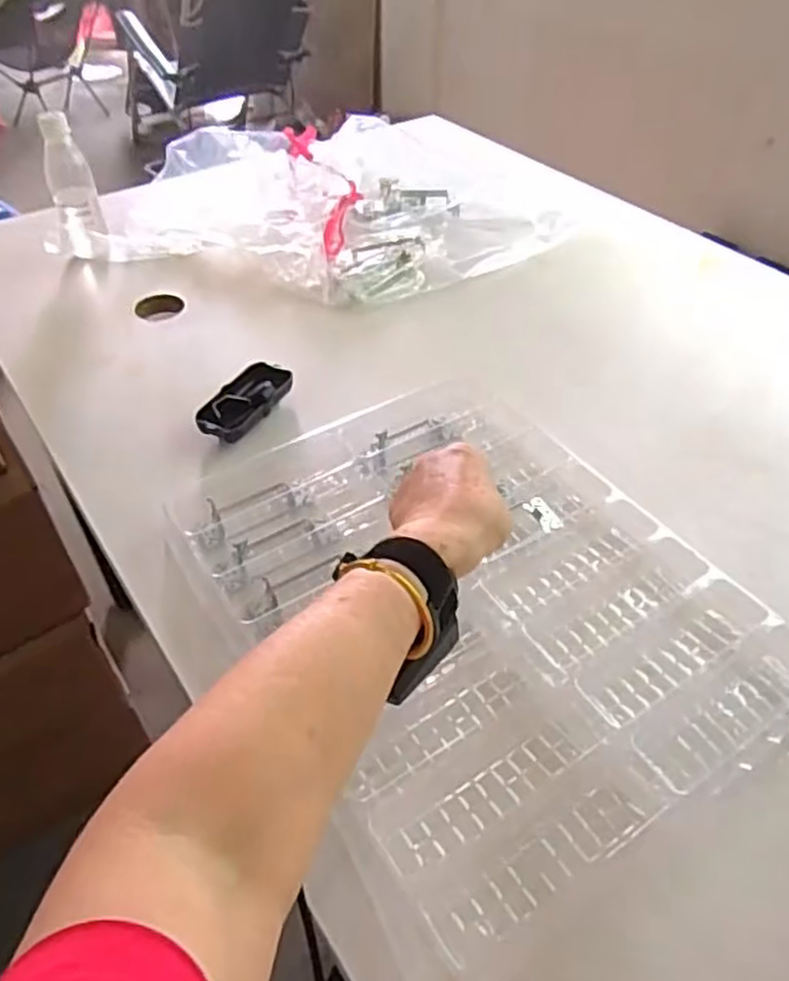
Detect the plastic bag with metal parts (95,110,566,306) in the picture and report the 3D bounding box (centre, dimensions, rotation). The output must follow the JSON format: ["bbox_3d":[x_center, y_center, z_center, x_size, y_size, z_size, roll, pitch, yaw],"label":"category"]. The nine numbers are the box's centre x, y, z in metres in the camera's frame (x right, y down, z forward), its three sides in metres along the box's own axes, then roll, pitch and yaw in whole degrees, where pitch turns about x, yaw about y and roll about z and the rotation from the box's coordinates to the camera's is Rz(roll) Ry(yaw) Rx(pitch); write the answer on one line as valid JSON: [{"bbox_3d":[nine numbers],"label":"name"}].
[{"bbox_3d":[-0.067,-0.399,0.996,0.570,0.089,0.410,16,47,15],"label":"plastic bag with metal parts"}]

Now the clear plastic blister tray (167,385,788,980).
[{"bbox_3d":[0.054,0.075,0.564,0.341,0.034,0.433,-26,52,-23],"label":"clear plastic blister tray"}]

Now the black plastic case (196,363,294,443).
[{"bbox_3d":[-0.153,-0.087,0.736,0.050,0.033,0.116,22,50,19],"label":"black plastic case"}]

